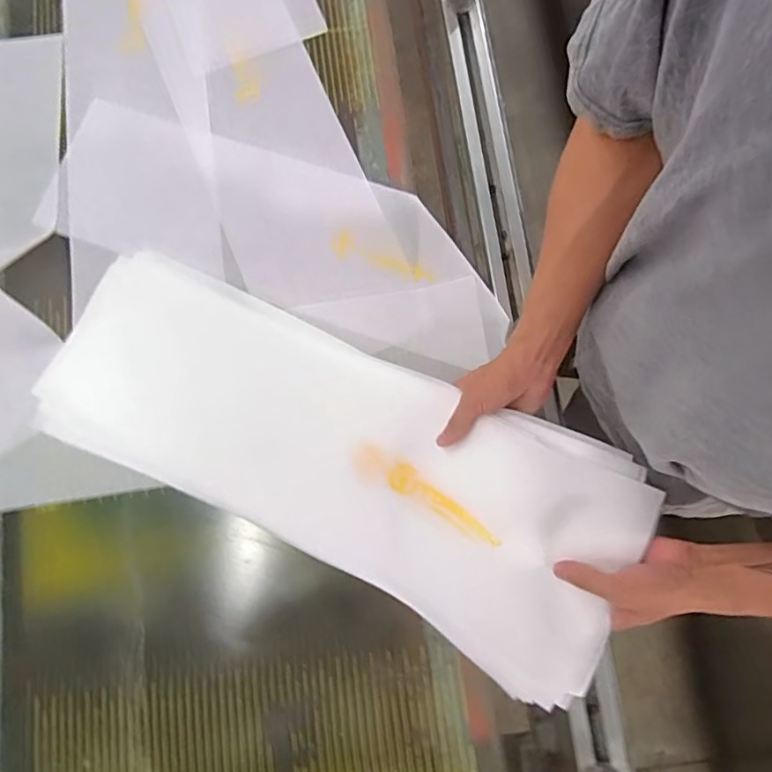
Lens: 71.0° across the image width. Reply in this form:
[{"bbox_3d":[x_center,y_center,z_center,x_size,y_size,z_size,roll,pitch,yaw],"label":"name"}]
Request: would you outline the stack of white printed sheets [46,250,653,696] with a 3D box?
[{"bbox_3d":[-0.086,0.066,0.616,0.688,0.116,0.245,24,79,18],"label":"stack of white printed sheets"}]

